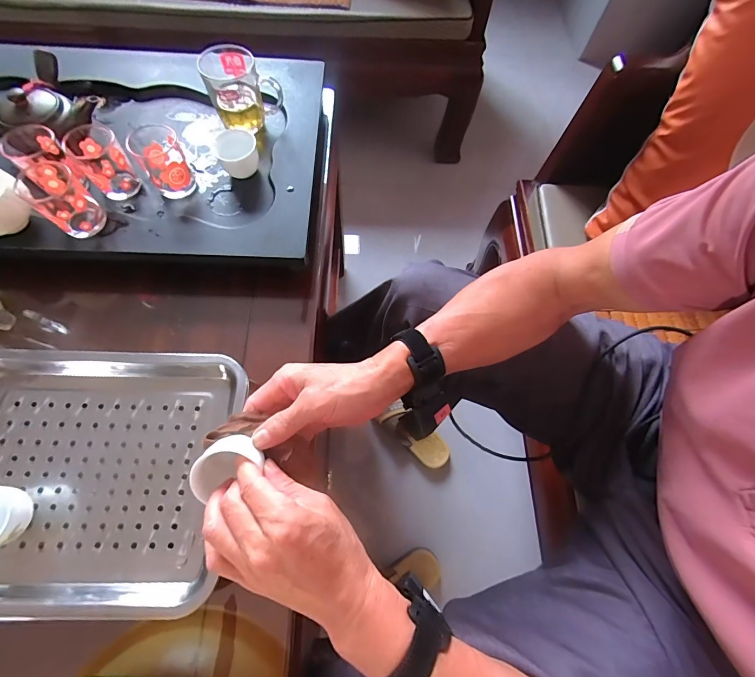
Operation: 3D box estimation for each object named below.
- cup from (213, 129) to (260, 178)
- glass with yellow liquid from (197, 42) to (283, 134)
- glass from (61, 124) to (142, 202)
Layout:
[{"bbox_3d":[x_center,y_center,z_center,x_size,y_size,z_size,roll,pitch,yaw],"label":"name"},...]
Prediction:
[{"bbox_3d":[-0.184,-0.240,0.483,0.053,0.039,0.051,1,68,-3],"label":"cup"},{"bbox_3d":[-0.184,-0.342,0.503,0.093,0.071,0.072,-19,70,-11],"label":"glass with yellow liquid"},{"bbox_3d":[-0.335,-0.214,0.451,0.058,0.067,0.059,-39,75,-17],"label":"glass"}]

